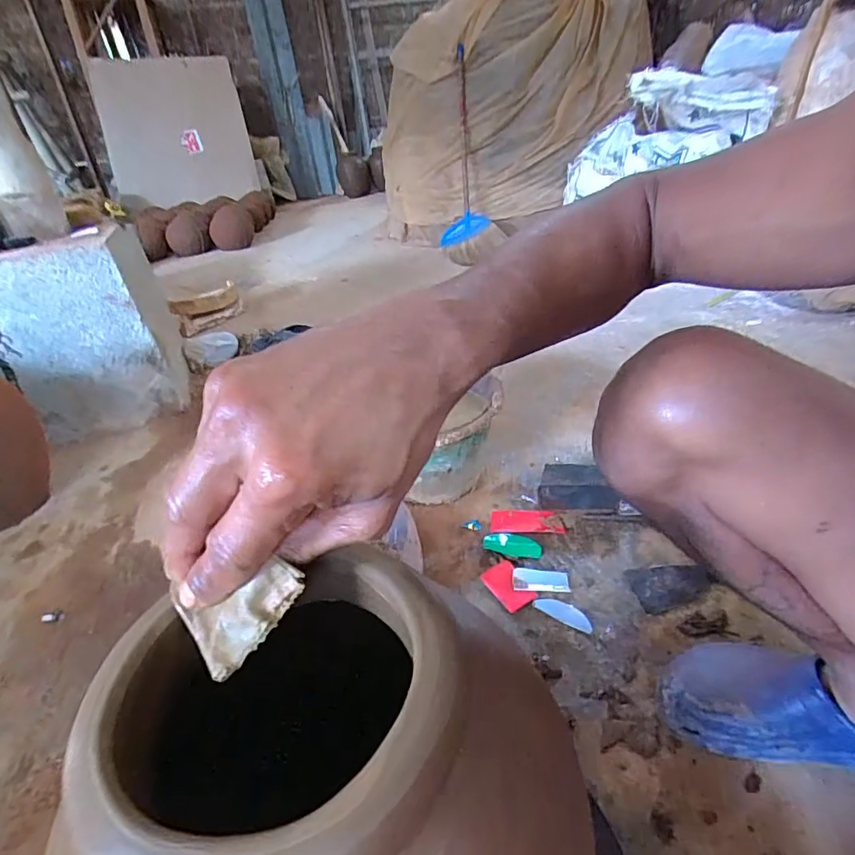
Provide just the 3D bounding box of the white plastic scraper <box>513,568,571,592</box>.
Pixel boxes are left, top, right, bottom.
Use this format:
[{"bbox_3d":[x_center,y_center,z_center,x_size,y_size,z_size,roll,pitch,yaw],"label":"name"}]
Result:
[{"bbox_3d":[0.156,0.208,0.716,0.076,0.006,0.039,3,34,2],"label":"white plastic scraper"}]

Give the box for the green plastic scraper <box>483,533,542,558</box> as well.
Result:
[{"bbox_3d":[0.127,0.174,0.781,0.083,0.009,0.038,4,33,14],"label":"green plastic scraper"}]

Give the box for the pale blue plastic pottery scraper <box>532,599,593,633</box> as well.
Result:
[{"bbox_3d":[0.176,0.238,0.674,0.076,0.004,0.025,19,58,27],"label":"pale blue plastic pottery scraper"}]

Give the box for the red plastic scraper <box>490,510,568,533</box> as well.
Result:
[{"bbox_3d":[0.155,0.147,0.820,0.110,0.013,0.046,0,33,8],"label":"red plastic scraper"}]

